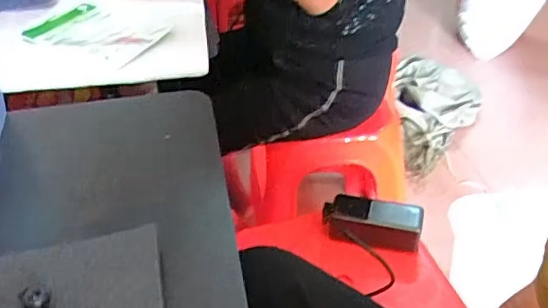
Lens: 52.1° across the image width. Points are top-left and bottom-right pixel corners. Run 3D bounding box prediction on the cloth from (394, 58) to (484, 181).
[{"bbox_3d":[0.511,-0.133,1.799,0.268,0.174,0.470,12,39,16],"label":"cloth"}]

